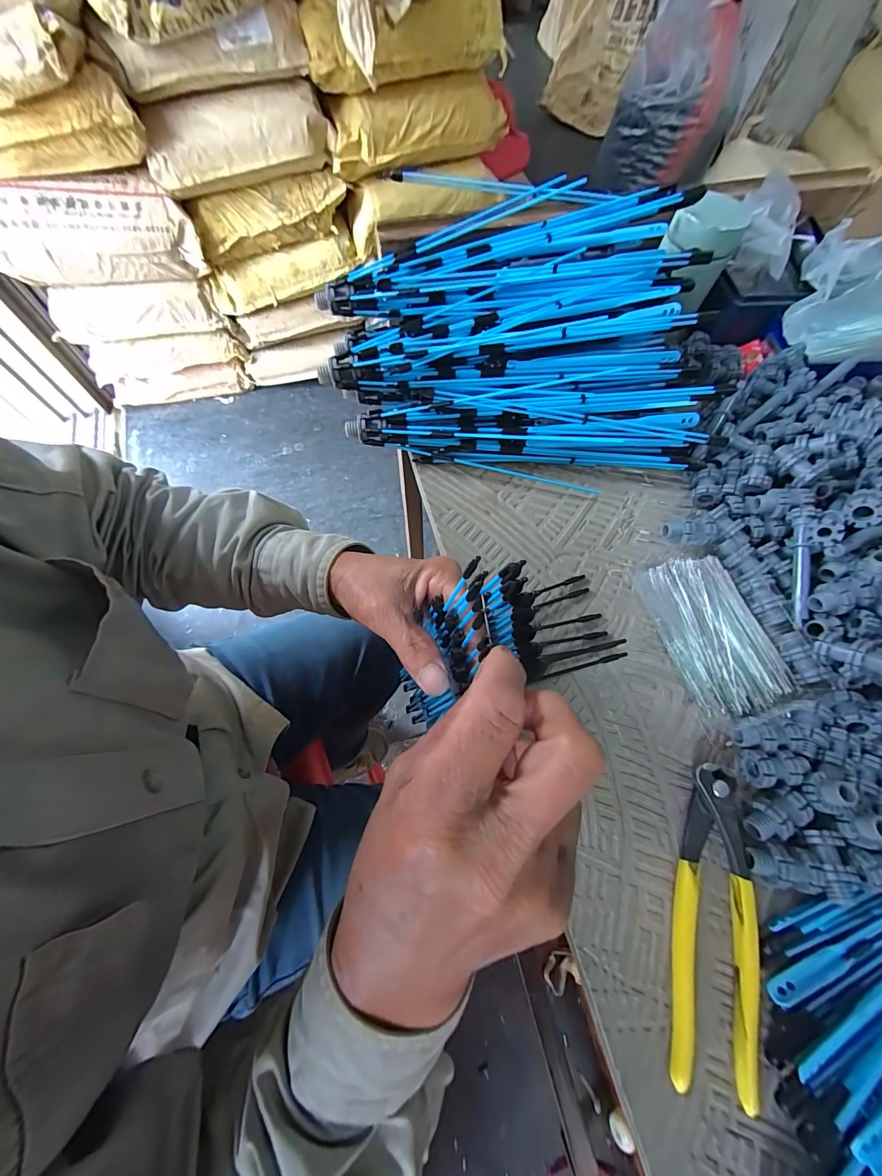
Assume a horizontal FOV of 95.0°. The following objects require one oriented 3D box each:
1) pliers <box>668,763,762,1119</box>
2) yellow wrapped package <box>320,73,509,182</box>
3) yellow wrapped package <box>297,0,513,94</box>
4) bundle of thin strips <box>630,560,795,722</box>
[{"bbox_3d":[0.165,0.198,0.247,0.051,0.015,0.165,9,67,2],"label":"pliers"},{"bbox_3d":[-0.053,-1.081,0.954,0.416,0.130,0.086,-13,68,-7],"label":"yellow wrapped package"},{"bbox_3d":[-0.069,-1.189,0.874,0.436,0.130,0.123,-22,70,-11],"label":"yellow wrapped package"},{"bbox_3d":[0.215,0.034,0.322,0.075,0.009,0.124,-16,69,-8],"label":"bundle of thin strips"}]

